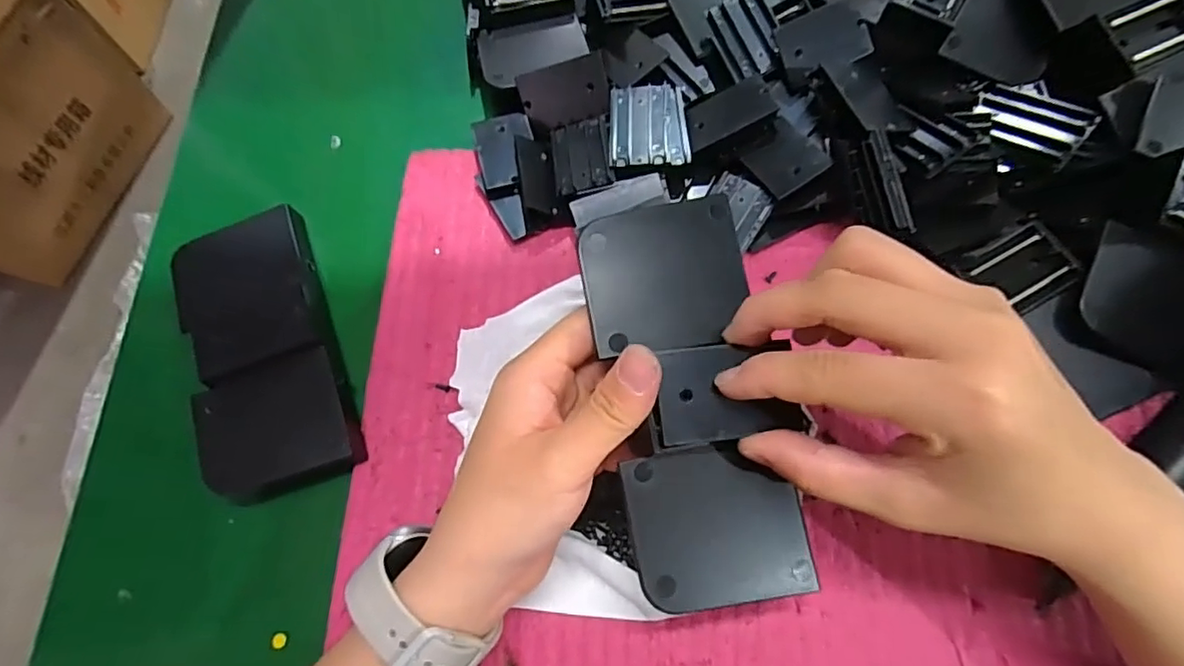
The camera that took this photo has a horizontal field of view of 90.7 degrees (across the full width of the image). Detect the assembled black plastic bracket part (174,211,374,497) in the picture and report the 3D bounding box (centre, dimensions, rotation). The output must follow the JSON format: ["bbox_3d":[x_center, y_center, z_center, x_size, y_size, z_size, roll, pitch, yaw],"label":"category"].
[{"bbox_3d":[-0.181,0.010,0.322,0.072,0.027,0.163,-22,69,-6],"label":"assembled black plastic bracket part"}]

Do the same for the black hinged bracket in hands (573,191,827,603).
[{"bbox_3d":[0.041,0.024,0.232,0.069,0.021,0.159,-10,80,-1],"label":"black hinged bracket in hands"}]

